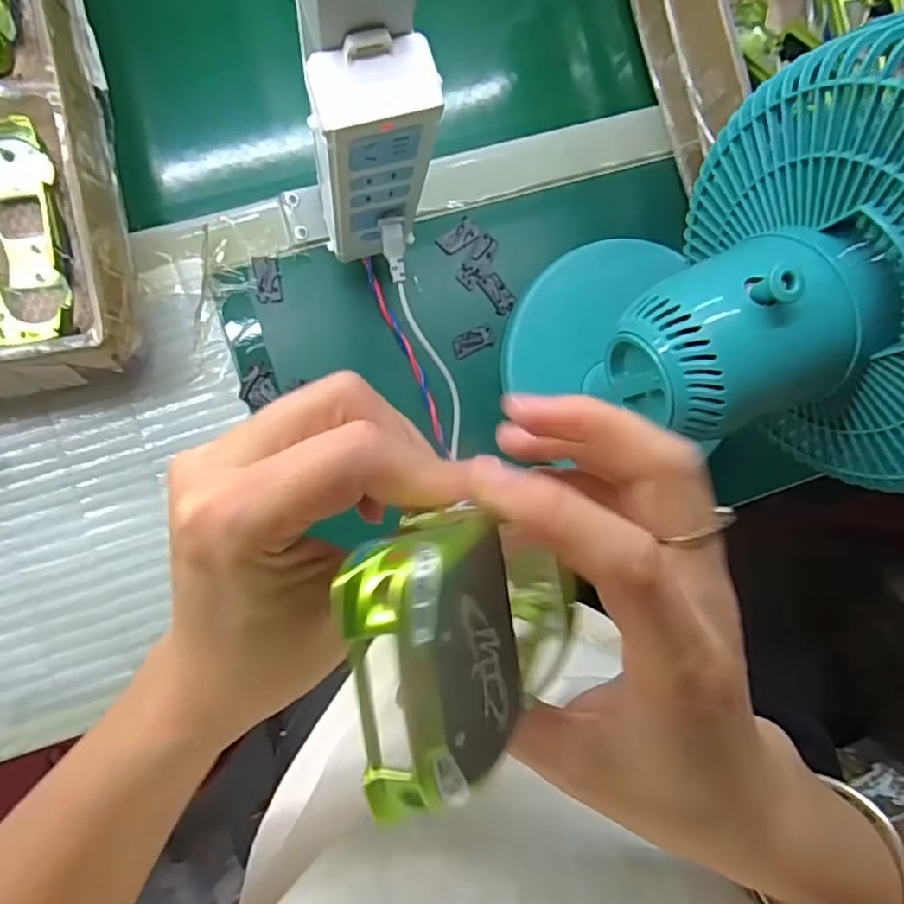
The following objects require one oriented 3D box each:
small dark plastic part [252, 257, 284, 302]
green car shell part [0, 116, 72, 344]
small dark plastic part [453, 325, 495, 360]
[{"bbox_3d":[-0.139,-0.130,0.474,0.019,0.004,0.035,-6,92,-9],"label":"small dark plastic part"},{"bbox_3d":[-0.266,-0.132,0.385,0.056,0.036,0.130,-7,92,-9],"label":"green car shell part"},{"bbox_3d":[0.016,-0.088,0.501,0.032,0.005,0.018,-25,95,-8],"label":"small dark plastic part"}]

